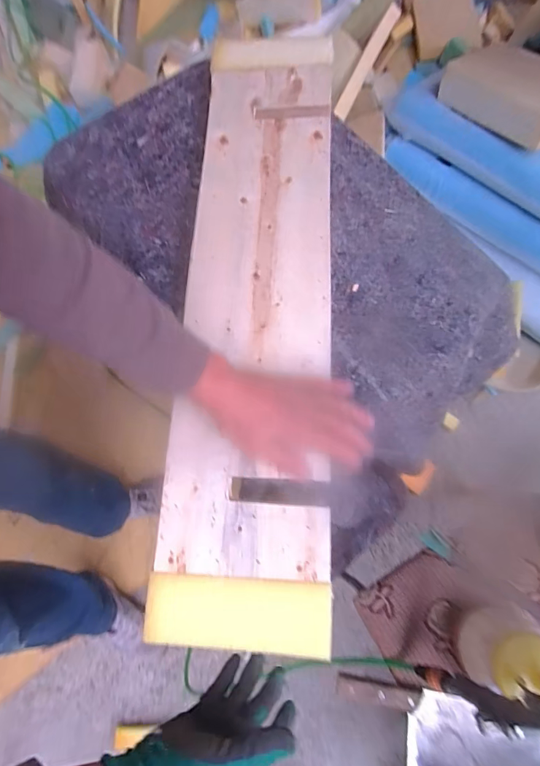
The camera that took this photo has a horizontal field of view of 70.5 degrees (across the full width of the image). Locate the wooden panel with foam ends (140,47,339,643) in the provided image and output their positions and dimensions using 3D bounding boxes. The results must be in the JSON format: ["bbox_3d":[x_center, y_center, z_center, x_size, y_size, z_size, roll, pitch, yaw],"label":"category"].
[{"bbox_3d":[-0.017,-0.144,0.537,0.198,0.027,0.891,2,73,1],"label":"wooden panel with foam ends"}]

